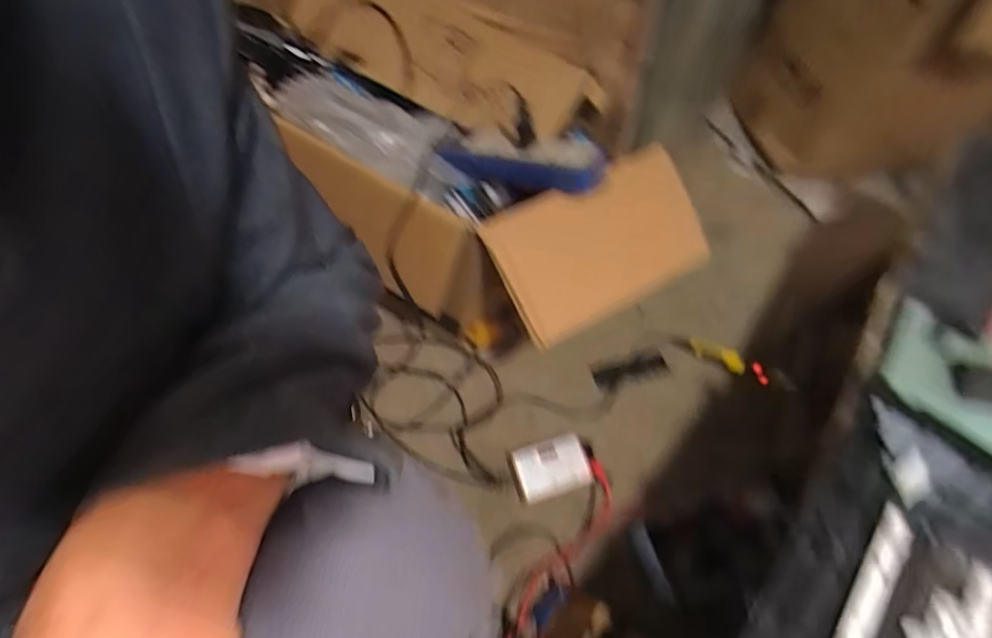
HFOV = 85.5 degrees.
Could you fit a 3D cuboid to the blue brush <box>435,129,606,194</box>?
[{"bbox_3d":[0.031,-0.175,0.593,0.182,0.033,0.062,13,58,22],"label":"blue brush"}]

